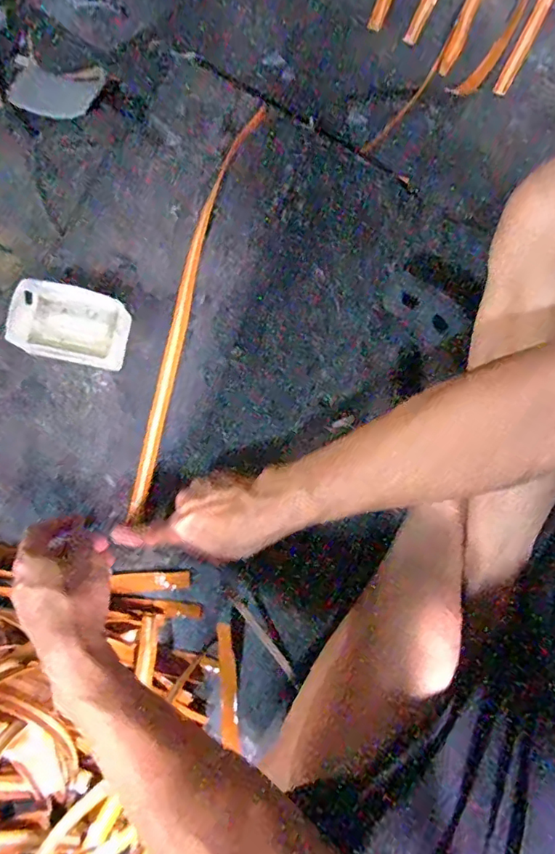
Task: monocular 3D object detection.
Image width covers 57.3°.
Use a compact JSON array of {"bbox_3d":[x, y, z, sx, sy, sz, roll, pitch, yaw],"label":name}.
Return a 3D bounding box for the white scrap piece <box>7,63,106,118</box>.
[{"bbox_3d":[-0.253,-0.386,0.583,0.105,0.010,0.054,3,94,-3],"label":"white scrap piece"}]

